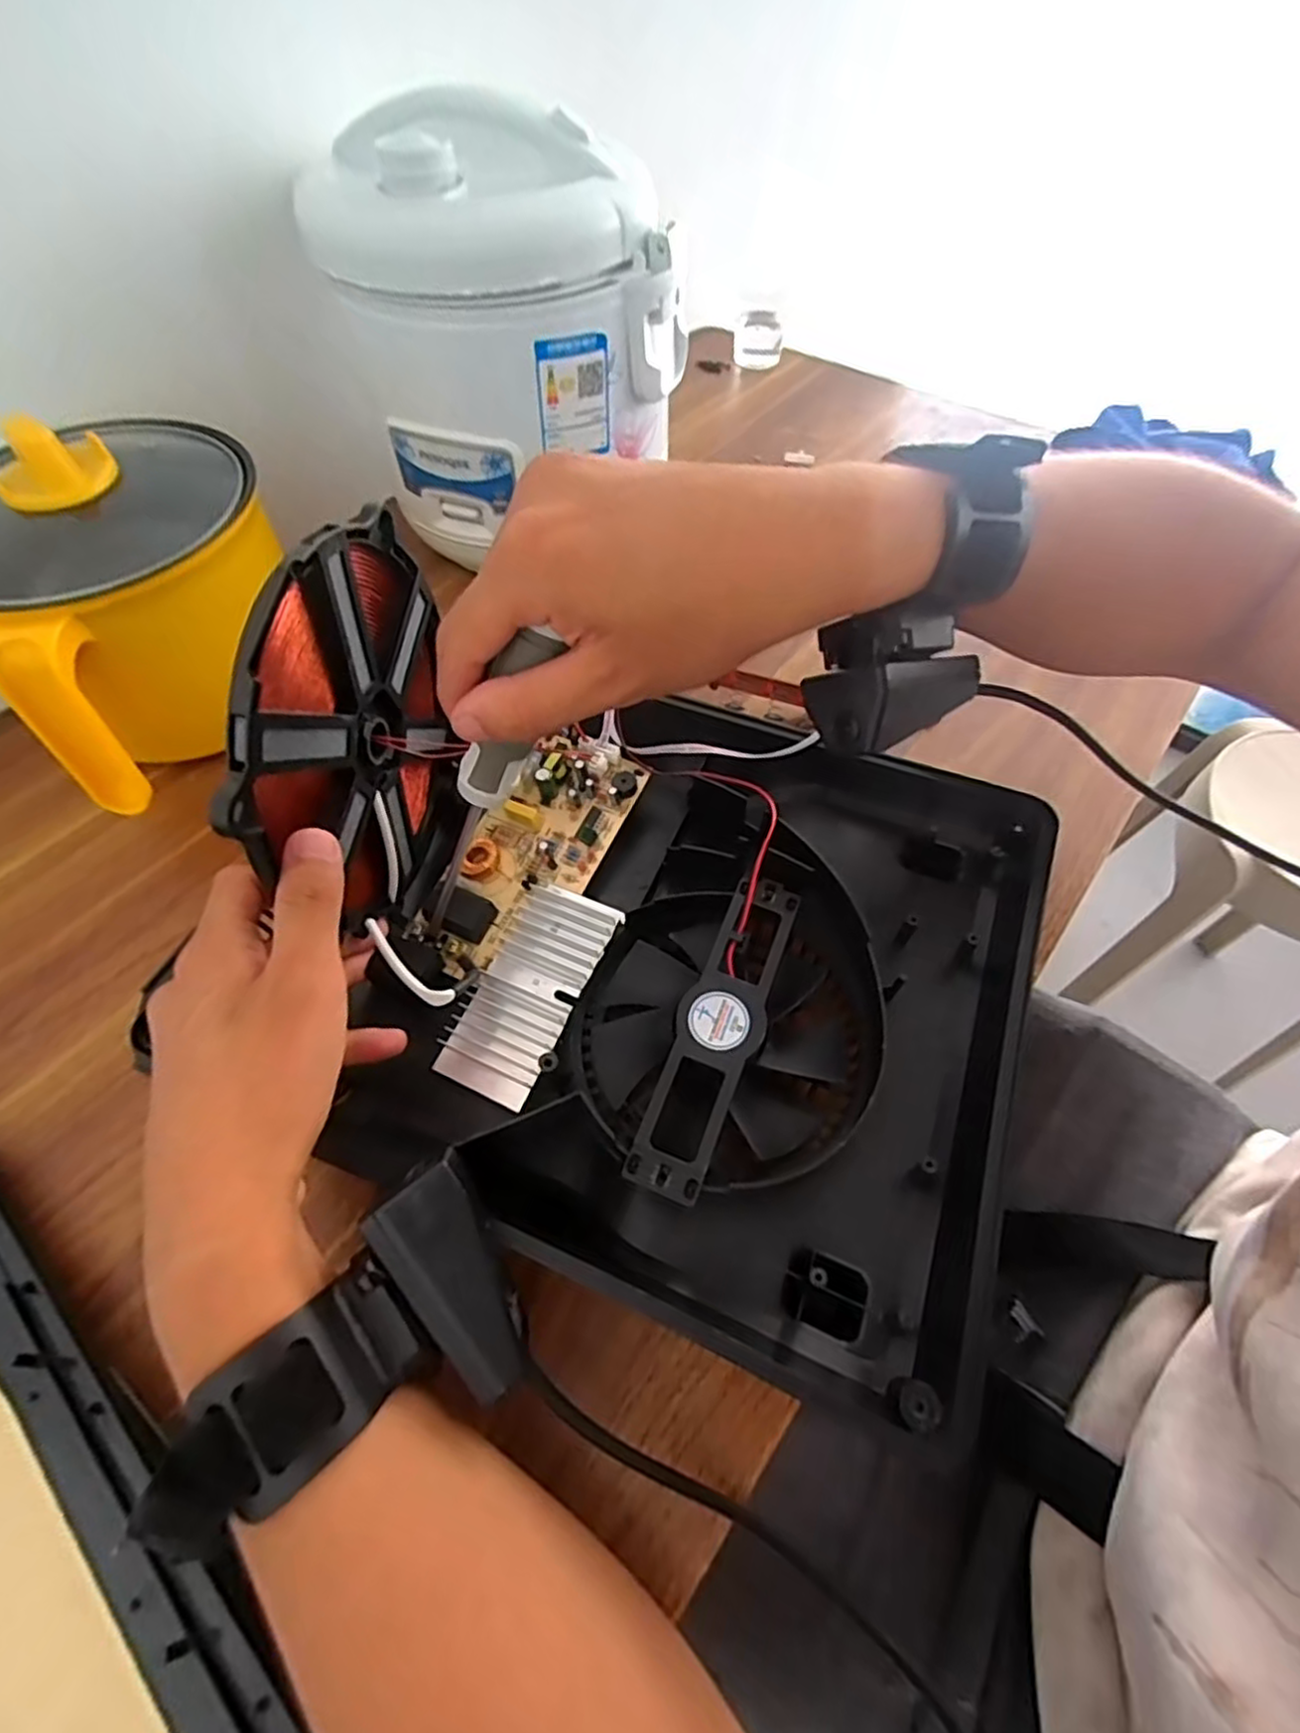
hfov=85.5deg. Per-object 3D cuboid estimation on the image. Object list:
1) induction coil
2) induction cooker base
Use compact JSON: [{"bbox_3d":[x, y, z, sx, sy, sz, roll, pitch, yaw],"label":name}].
[{"bbox_3d":[-0.120,-0.053,0.300,0.022,0.161,0.158,6,54,9],"label":"induction coil"},{"bbox_3d":[0.023,0.048,0.326,0.281,0.057,0.269,17,57,17],"label":"induction cooker base"}]

